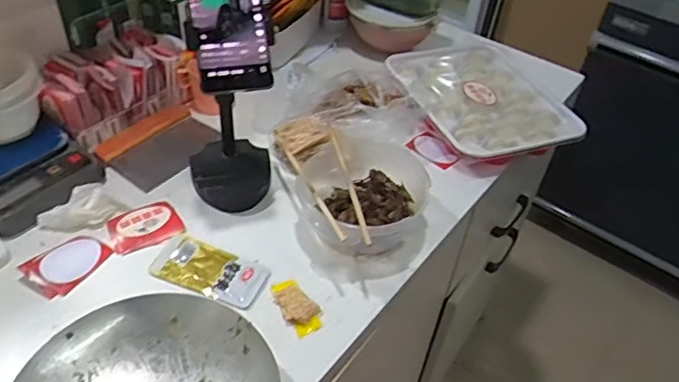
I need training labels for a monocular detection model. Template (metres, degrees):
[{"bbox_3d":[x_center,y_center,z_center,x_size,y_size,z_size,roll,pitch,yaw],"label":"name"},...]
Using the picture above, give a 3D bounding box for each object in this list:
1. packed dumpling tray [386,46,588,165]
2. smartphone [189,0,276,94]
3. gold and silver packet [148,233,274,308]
[{"bbox_3d":[0.219,-0.155,0.894,0.244,0.045,0.294,-14,46,-20],"label":"packed dumpling tray"},{"bbox_3d":[-0.110,-0.180,0.548,0.074,0.158,0.017,-10,12,-16],"label":"smartphone"},{"bbox_3d":[-0.144,0.087,0.622,0.127,0.009,0.064,20,45,15],"label":"gold and silver packet"}]

